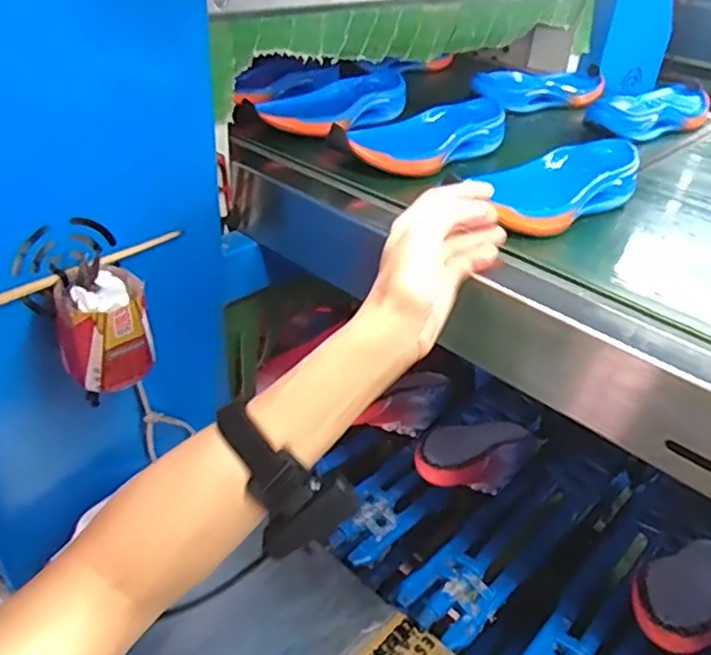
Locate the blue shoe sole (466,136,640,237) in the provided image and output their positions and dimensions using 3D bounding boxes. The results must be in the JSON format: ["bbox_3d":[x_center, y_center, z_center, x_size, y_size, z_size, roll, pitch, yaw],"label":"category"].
[{"bbox_3d":[0.192,-0.139,0.612,0.211,0.047,0.092,-23,44,-36],"label":"blue shoe sole"}]

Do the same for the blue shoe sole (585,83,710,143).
[{"bbox_3d":[0.408,-0.291,0.869,0.099,0.045,0.265,32,42,33],"label":"blue shoe sole"}]

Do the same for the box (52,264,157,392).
[{"bbox_3d":[-0.212,0.002,0.538,0.062,0.087,0.059,-25,45,-38],"label":"box"}]

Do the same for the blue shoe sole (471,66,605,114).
[{"bbox_3d":[0.273,-0.357,0.937,0.251,0.023,0.115,-13,53,-28],"label":"blue shoe sole"}]

